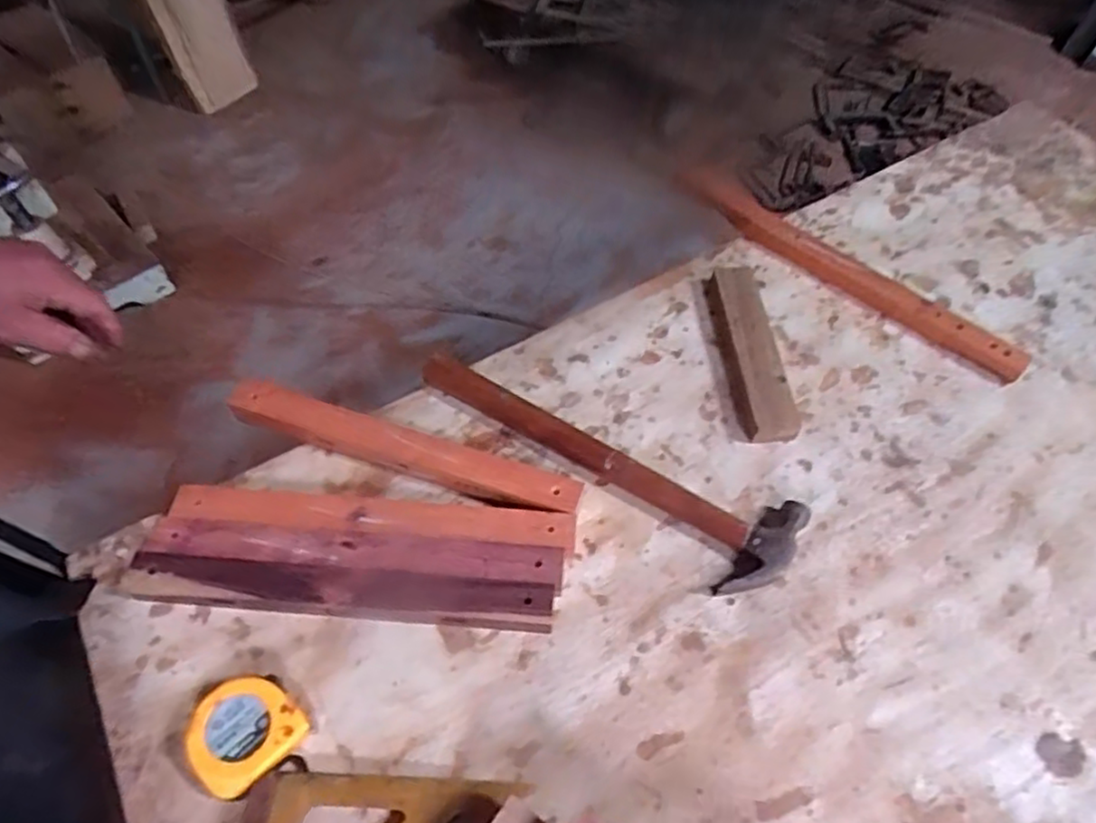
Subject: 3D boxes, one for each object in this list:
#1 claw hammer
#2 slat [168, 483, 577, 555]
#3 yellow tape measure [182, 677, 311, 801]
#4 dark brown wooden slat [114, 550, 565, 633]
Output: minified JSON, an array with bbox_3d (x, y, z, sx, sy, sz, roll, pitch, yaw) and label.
[{"bbox_3d":[0.041,0.039,0.597,0.361,0.025,0.094,28,60,18],"label":"claw hammer"},{"bbox_3d":[-0.140,0.090,0.553,0.319,0.036,0.033,4,56,3],"label":"slat"},{"bbox_3d":[-0.210,0.222,0.465,0.067,0.035,0.071,39,65,23],"label":"yellow tape measure"},{"bbox_3d":[-0.158,0.140,0.516,0.318,0.032,0.032,3,56,2],"label":"dark brown wooden slat"}]

